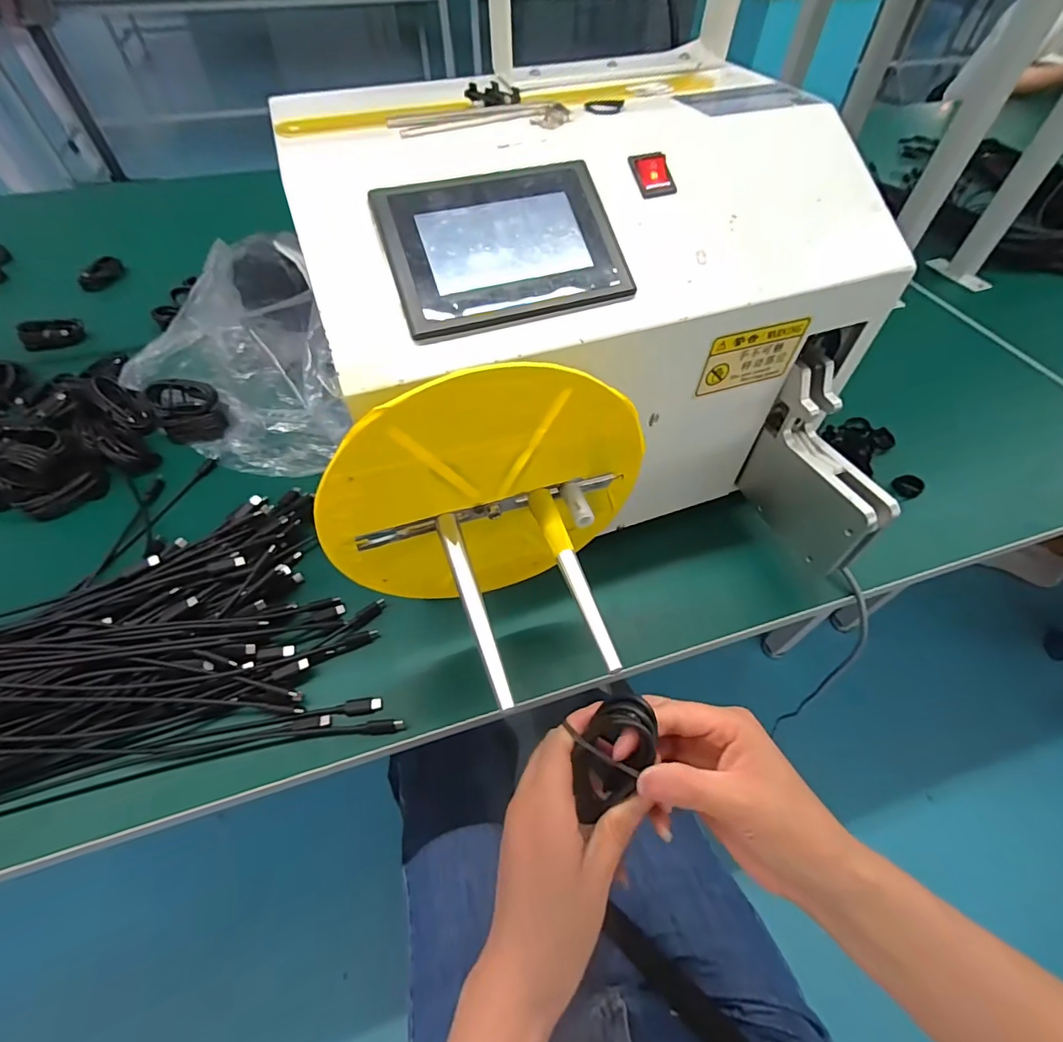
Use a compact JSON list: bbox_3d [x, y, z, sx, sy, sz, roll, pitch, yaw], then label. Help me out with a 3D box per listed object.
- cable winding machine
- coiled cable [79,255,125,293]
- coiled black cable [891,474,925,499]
[{"bbox_3d":[0.054,-0.113,0.371,0.416,0.253,0.391,-16,55,-12],"label":"cable winding machine"},{"bbox_3d":[-0.680,-0.394,0.772,0.036,0.024,0.083,-1,53,-1],"label":"coiled cable"},{"bbox_3d":[0.410,-0.038,0.532,0.027,0.017,0.027,-35,61,-24],"label":"coiled black cable"}]

